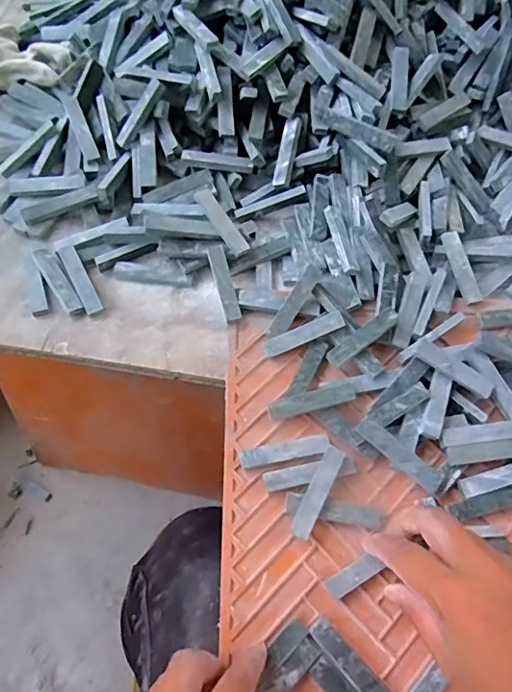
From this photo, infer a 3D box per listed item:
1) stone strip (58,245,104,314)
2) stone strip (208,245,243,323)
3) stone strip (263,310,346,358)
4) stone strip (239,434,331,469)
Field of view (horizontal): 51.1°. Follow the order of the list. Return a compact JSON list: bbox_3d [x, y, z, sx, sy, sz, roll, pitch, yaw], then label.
[{"bbox_3d":[-0.133,-0.051,0.407,0.013,0.004,0.058,-26,77,-12],"label":"stone strip"},{"bbox_3d":[-0.023,-0.047,0.403,0.012,0.015,0.059,-13,68,-8],"label":"stone strip"},{"bbox_3d":[0.035,-0.008,0.395,0.061,0.005,0.015,-25,70,-2],"label":"stone strip"},{"bbox_3d":[0.020,0.073,0.367,0.061,0.010,0.013,-10,68,-7],"label":"stone strip"}]

